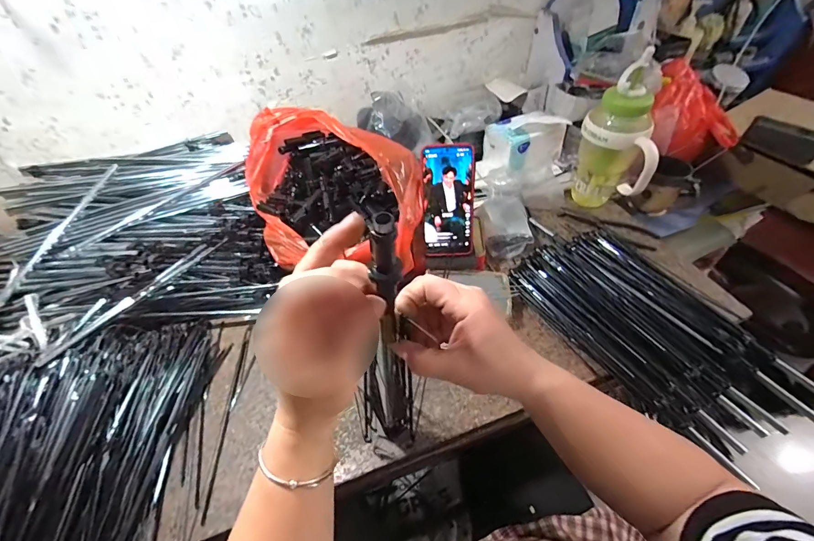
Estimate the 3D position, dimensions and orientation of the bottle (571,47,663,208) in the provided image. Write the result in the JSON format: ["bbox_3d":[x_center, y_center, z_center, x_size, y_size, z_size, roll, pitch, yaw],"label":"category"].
[{"bbox_3d":[0.361,-0.211,0.634,0.101,0.258,0.116,1,48,7],"label":"bottle"}]

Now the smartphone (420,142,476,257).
[{"bbox_3d":[0.064,-0.103,0.546,0.075,0.164,0.010,-2,18,5],"label":"smartphone"}]

